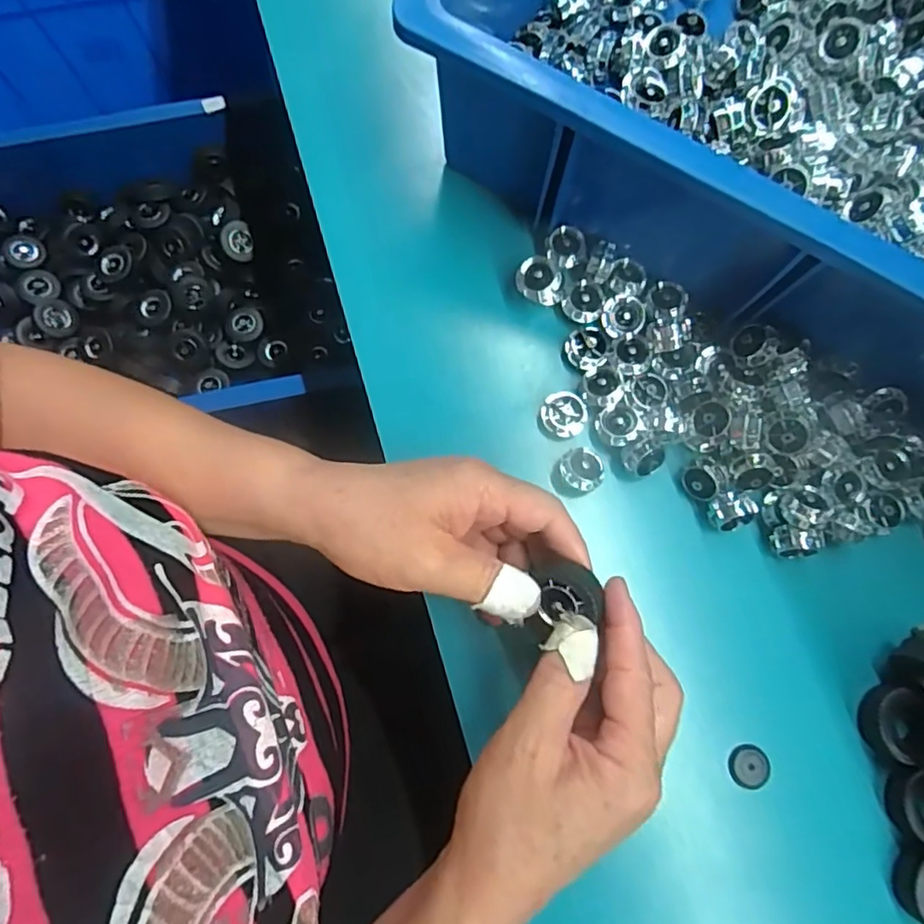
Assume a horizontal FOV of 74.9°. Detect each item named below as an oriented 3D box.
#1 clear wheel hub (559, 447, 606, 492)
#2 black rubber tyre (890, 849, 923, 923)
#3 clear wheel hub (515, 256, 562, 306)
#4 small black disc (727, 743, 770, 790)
[{"bbox_3d":[0.067,0.005,0.341,0.024,0.022,0.022,0,78,0],"label":"clear wheel hub"},{"bbox_3d":[0.243,0.220,0.305,0.035,0.013,0.032,0,78,0],"label":"black rubber tyre"},{"bbox_3d":[0.045,-0.104,0.349,0.026,0.021,0.023,22,79,5],"label":"clear wheel hub"},{"bbox_3d":[0.152,0.161,0.317,0.021,0.004,0.022,0,78,0],"label":"small black disc"}]

